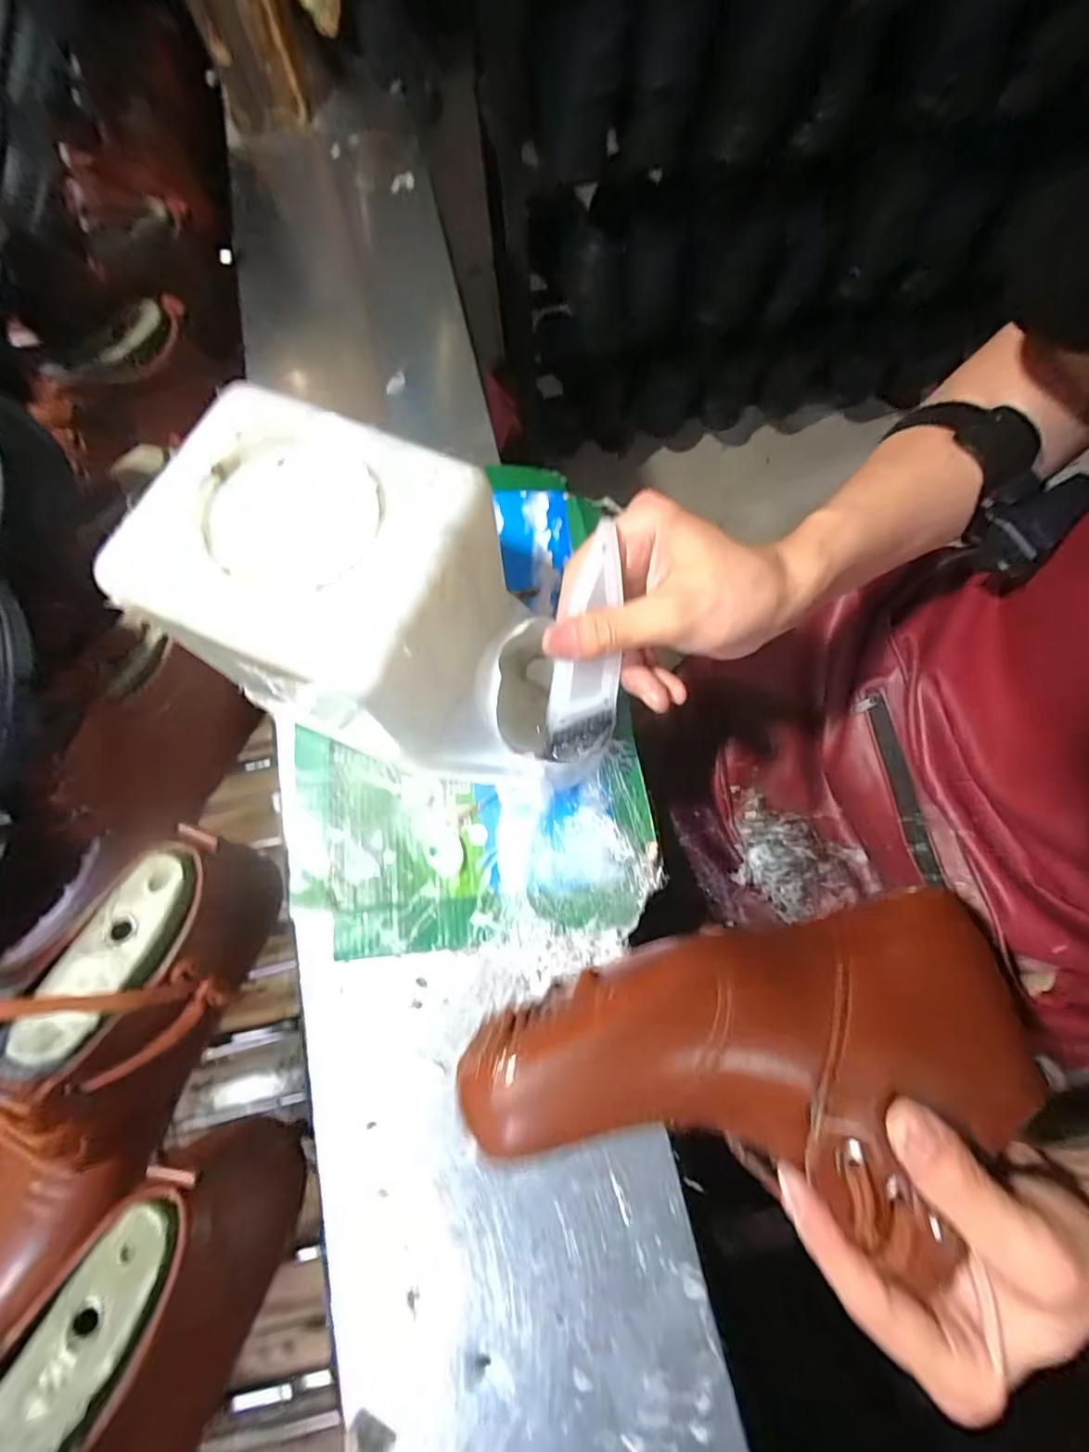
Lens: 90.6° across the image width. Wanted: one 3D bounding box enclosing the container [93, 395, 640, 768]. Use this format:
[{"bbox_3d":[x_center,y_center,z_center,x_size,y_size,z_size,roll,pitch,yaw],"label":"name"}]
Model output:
[{"bbox_3d":[-0.074,-0.054,0.309,0.233,0.144,0.145,21,77,7],"label":"container"}]

